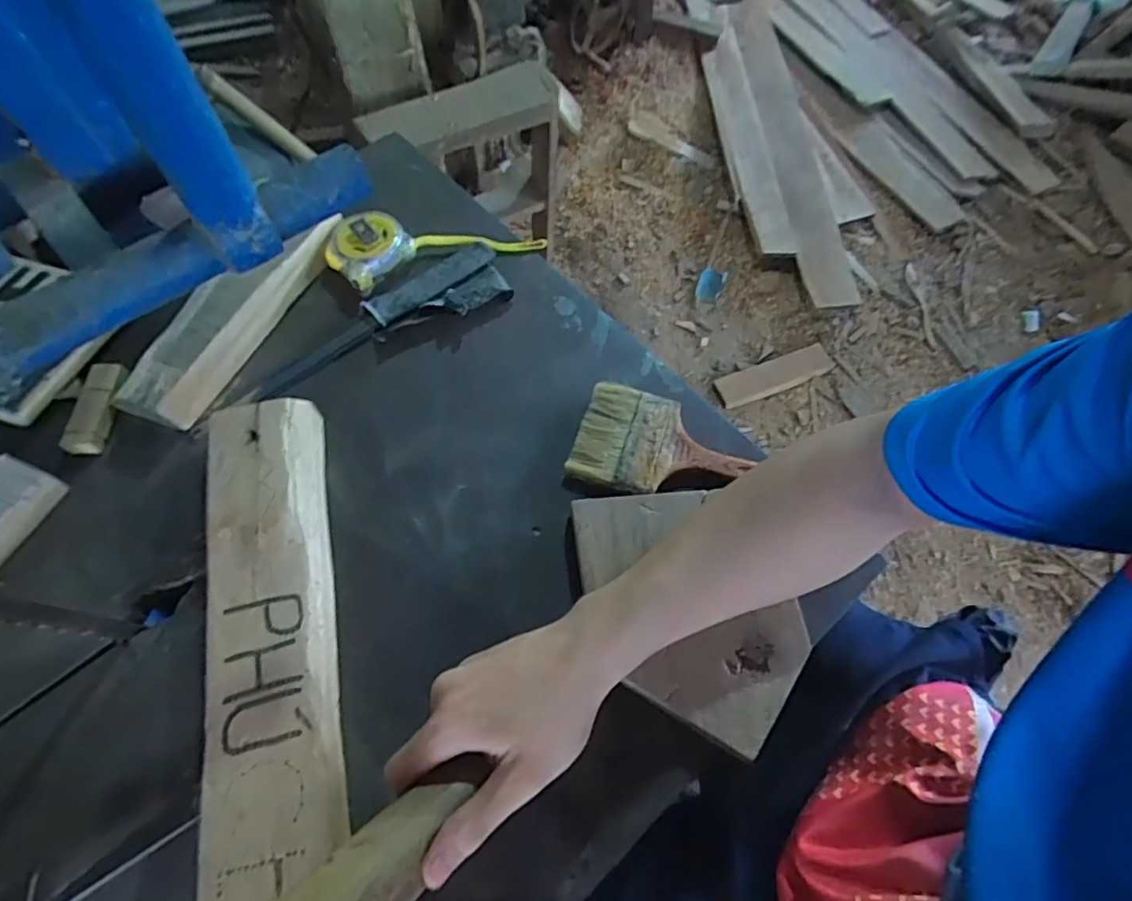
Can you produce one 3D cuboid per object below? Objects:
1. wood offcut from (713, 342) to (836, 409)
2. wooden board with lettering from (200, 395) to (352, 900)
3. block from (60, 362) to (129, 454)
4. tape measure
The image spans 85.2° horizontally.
[{"bbox_3d":[0.500,-0.180,1.487,0.299,0.035,0.087,-19,64,-10],"label":"wood offcut"},{"bbox_3d":[-0.187,0.142,0.398,0.075,0.032,0.392,-12,63,-7],"label":"wooden board with lettering"},{"bbox_3d":[-0.382,-0.036,0.500,0.027,0.013,0.080,-2,63,-1],"label":"block"},{"bbox_3d":[-0.126,-0.204,0.587,0.198,0.033,0.079,-15,64,-8],"label":"tape measure"}]

